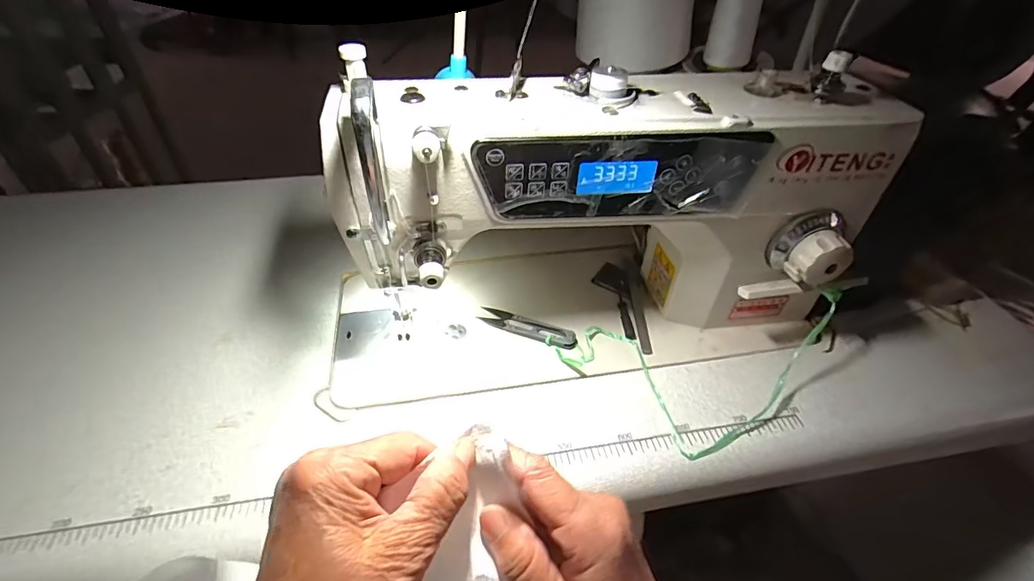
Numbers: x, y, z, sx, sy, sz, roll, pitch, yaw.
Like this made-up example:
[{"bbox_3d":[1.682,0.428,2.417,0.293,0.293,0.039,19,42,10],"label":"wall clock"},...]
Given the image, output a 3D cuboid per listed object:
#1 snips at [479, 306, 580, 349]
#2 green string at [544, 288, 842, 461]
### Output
[{"bbox_3d":[0.010,0.036,0.468,0.097,0.010,0.024,19,44,18],"label":"snips"},{"bbox_3d":[0.155,0.032,0.431,0.185,0.069,0.179,-31,51,-31],"label":"green string"}]

